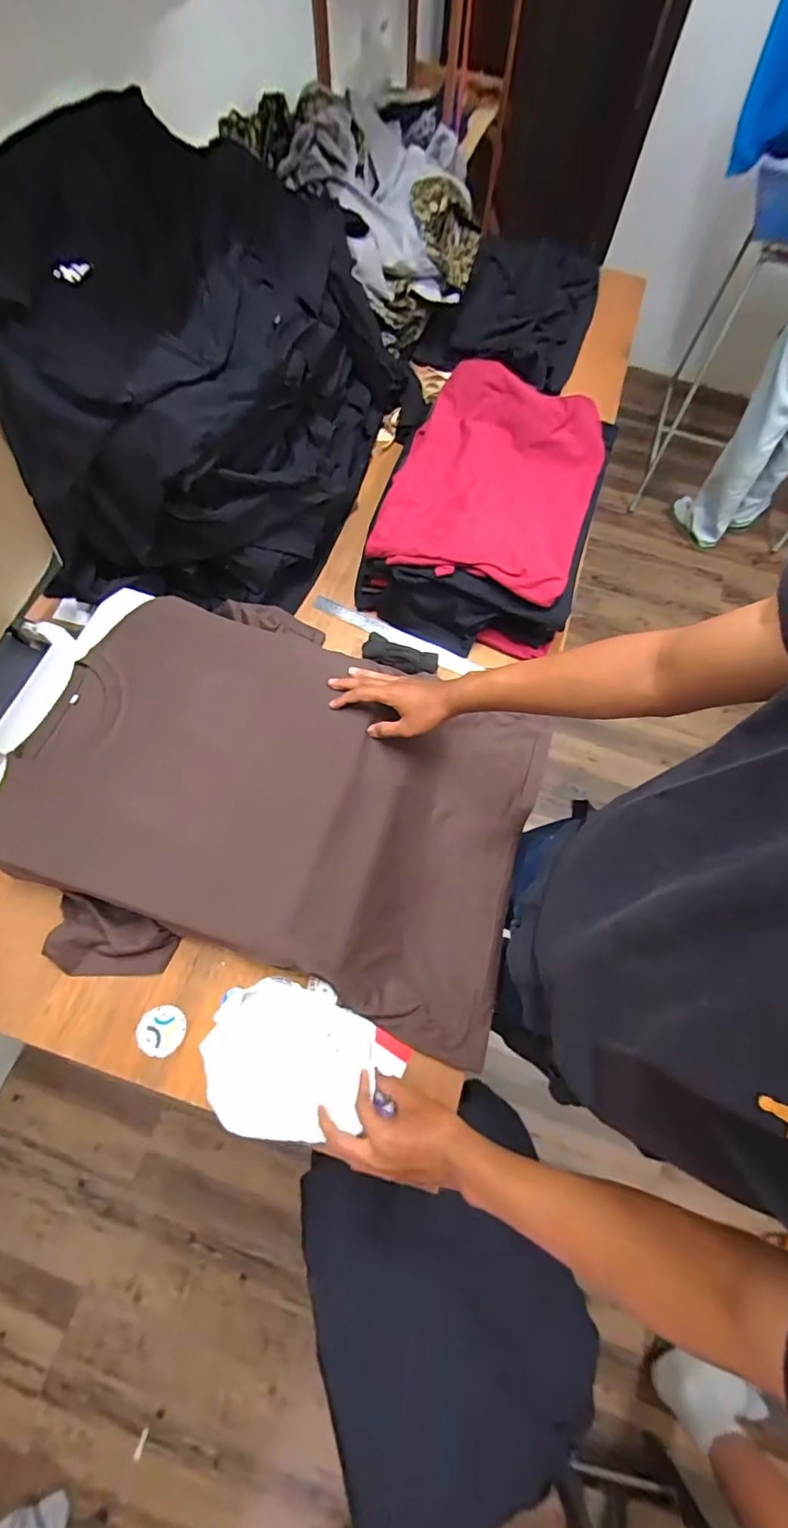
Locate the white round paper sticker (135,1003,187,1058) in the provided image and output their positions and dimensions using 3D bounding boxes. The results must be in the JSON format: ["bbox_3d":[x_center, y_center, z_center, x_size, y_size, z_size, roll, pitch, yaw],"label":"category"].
[{"bbox_3d":[-0.292,0.334,0.624,0.059,0.007,0.055,1,69,-3],"label":"white round paper sticker"}]

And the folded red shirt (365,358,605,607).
[{"bbox_3d":[0.180,-0.492,0.851,0.328,0.069,0.476,21,65,2],"label":"folded red shirt"}]

